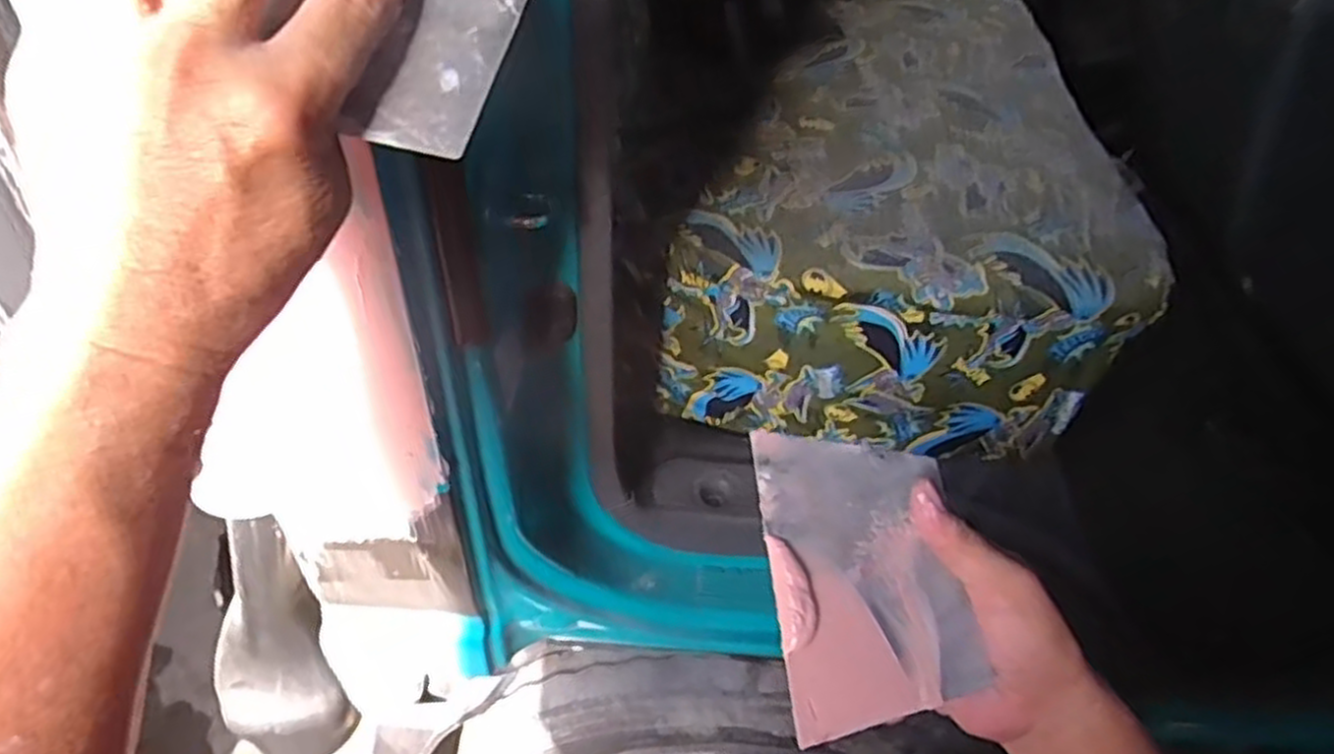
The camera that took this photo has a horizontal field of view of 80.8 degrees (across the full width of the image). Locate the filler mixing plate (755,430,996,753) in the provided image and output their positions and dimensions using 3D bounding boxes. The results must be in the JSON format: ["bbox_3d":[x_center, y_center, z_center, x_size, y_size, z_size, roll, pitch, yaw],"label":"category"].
[{"bbox_3d":[0.098,0.094,0.380,0.095,0.006,0.138,1,62,-14],"label":"filler mixing plate"}]

